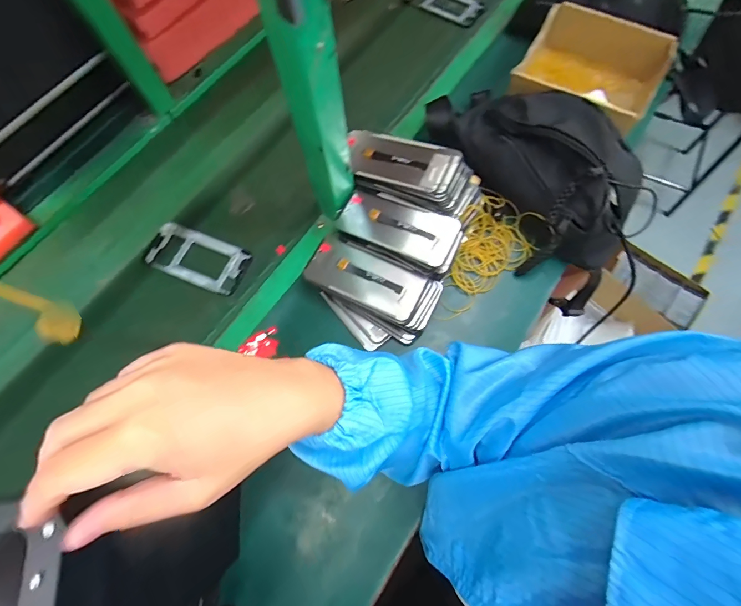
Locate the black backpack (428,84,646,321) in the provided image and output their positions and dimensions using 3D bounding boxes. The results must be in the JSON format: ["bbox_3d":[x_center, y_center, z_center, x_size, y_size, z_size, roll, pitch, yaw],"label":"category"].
[{"bbox_3d":[0.245,-0.185,0.524,0.199,0.129,0.377,-24,71,-7],"label":"black backpack"}]

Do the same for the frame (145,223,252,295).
[{"bbox_3d":[-0.263,-0.069,0.549,0.156,0.015,0.074,21,72,9],"label":"frame"}]

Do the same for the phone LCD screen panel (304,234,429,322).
[{"bbox_3d":[-0.006,-0.032,0.478,0.151,0.005,0.071,28,78,13],"label":"phone LCD screen panel"}]

